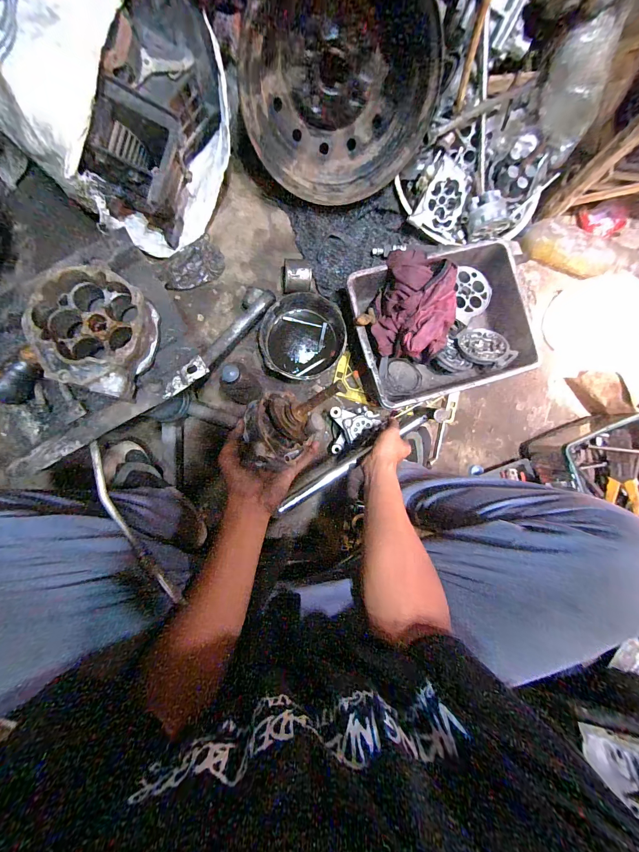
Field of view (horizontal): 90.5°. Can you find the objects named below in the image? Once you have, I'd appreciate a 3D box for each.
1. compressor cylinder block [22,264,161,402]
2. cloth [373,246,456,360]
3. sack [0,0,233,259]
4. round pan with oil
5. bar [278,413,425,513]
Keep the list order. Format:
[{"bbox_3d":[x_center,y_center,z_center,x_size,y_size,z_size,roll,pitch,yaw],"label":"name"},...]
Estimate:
[{"bbox_3d":[-0.226,-0.094,0.319,0.109,0.055,0.121,15,88,-5],"label":"compressor cylinder block"},{"bbox_3d":[0.215,-0.268,0.673,0.171,0.125,0.218,6,89,-5],"label":"cloth"},{"bbox_3d":[-0.469,-0.686,0.578,0.599,0.346,0.356,43,86,-3],"label":"sack"},{"bbox_3d":[-0.039,-0.210,0.743,0.192,0.073,0.185,0,89,-5],"label":"round pan with oil"},{"bbox_3d":[0.066,0.066,0.607,0.327,0.020,0.021,-31,92,-7],"label":"bar"}]

